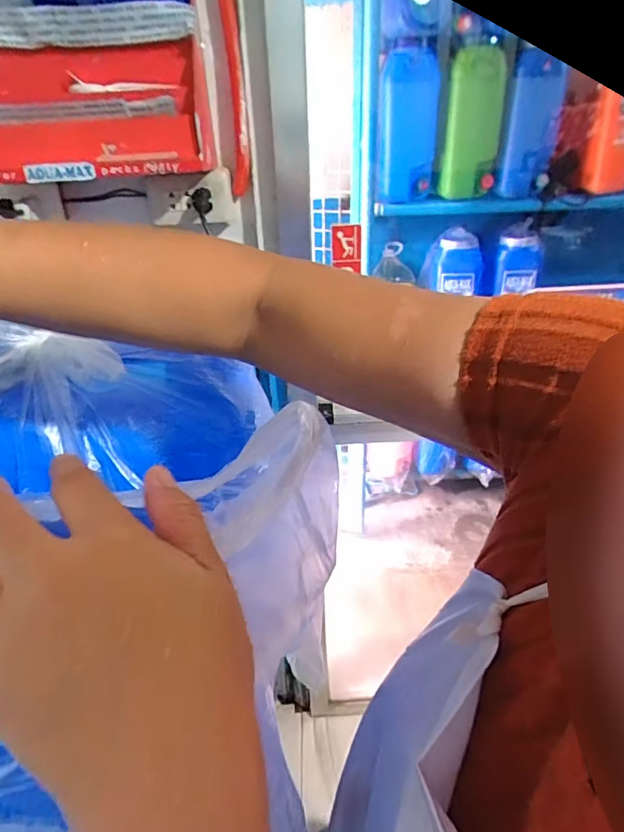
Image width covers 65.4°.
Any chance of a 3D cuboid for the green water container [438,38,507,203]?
[{"bbox_3d":[0.525,-0.951,1.580,0.160,0.414,0.307,6,30,14],"label":"green water container"}]

